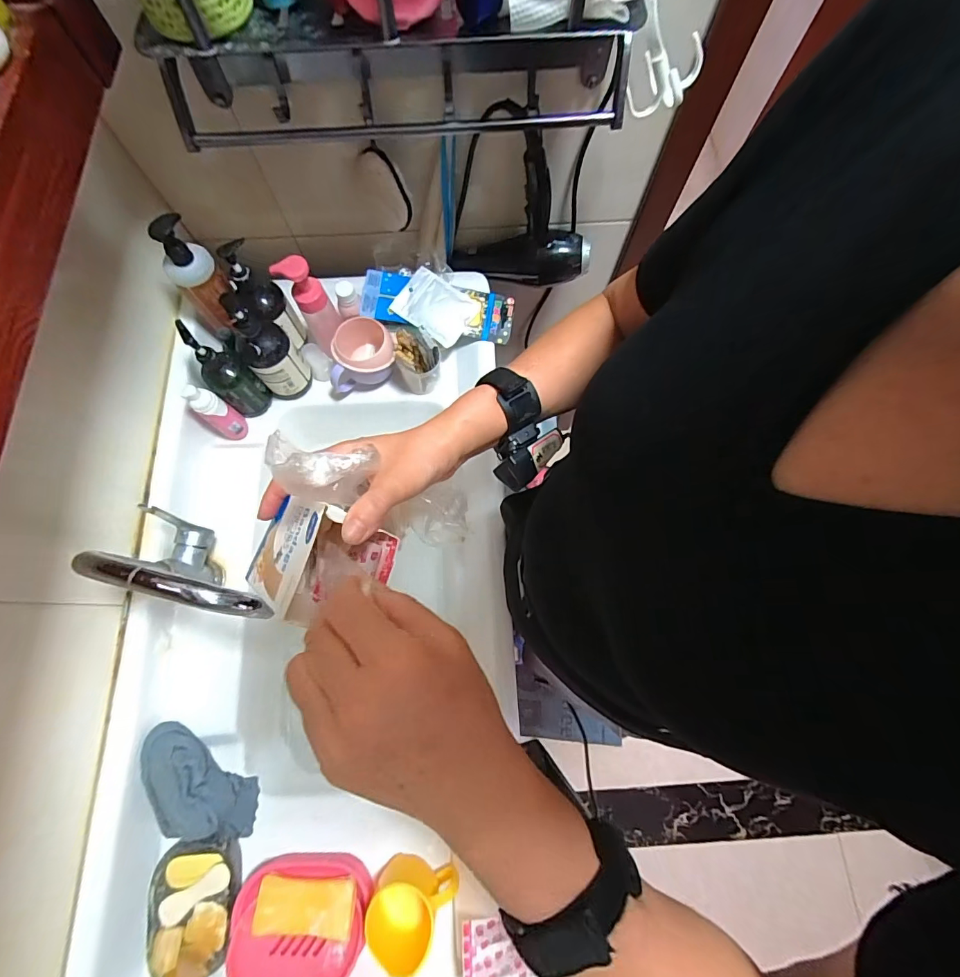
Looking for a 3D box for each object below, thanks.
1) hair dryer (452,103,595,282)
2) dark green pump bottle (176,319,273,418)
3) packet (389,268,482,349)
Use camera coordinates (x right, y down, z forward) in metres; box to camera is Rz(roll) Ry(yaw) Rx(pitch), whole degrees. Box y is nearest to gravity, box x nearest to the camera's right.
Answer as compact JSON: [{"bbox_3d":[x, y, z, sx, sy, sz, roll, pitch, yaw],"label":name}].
[{"bbox_3d":[0.063,-0.422,0.650,0.225,0.226,0.091,-7,74,-2],"label":"hair dryer"},{"bbox_3d":[-0.373,-0.165,0.629,0.056,0.169,0.061,0,74,0],"label":"dark green pump bottle"},{"bbox_3d":[-0.071,-0.292,0.684,0.114,0.016,0.093,35,77,10],"label":"packet"}]

